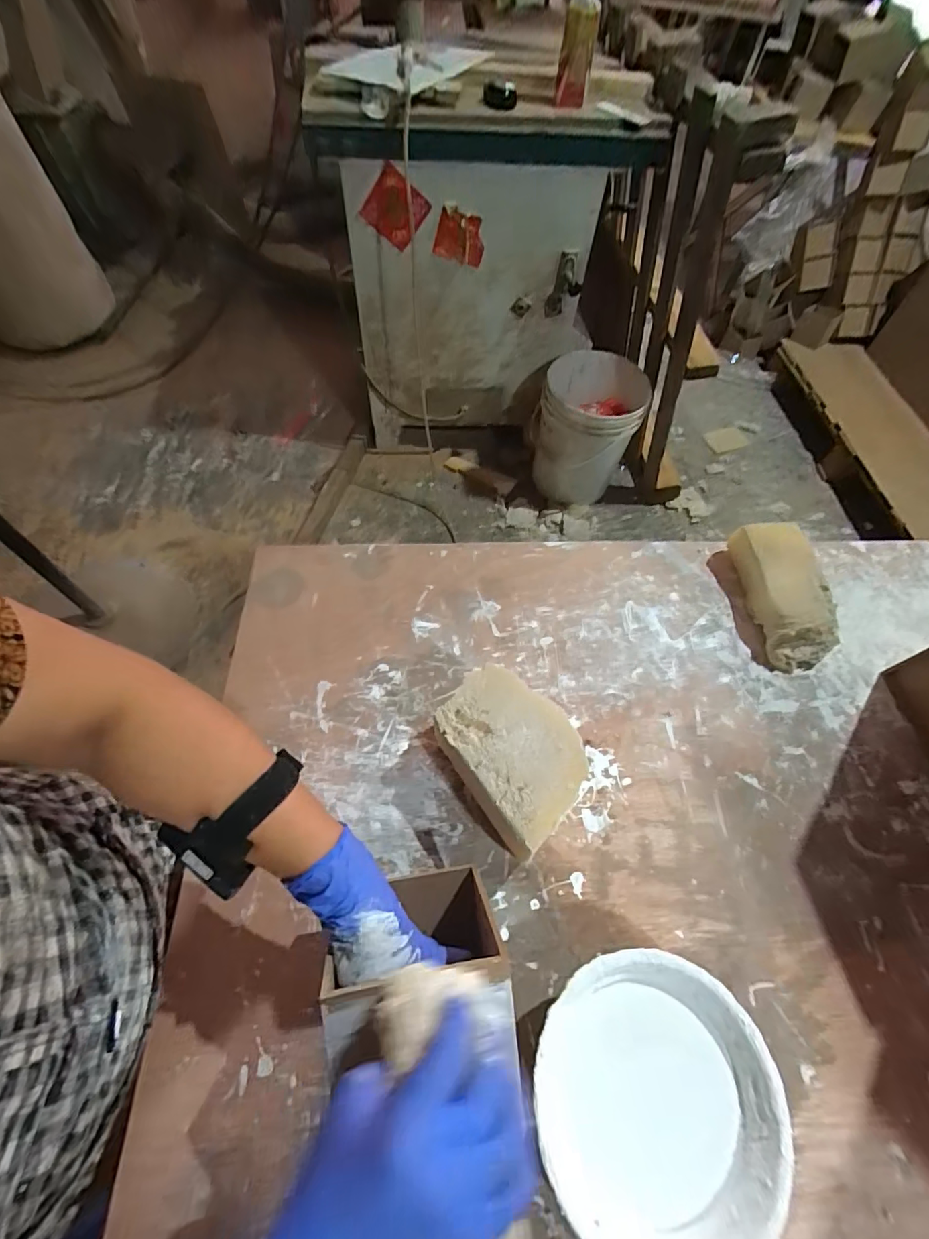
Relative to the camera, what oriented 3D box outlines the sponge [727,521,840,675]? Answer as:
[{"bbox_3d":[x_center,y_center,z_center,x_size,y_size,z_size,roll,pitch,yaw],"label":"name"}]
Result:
[{"bbox_3d":[0.386,-0.034,0.591,0.087,0.058,0.179,-5,59,-8],"label":"sponge"}]

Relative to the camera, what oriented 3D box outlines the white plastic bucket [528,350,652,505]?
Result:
[{"bbox_3d":[0.362,-0.581,1.537,0.305,0.368,0.288,2,61,-3],"label":"white plastic bucket"}]

